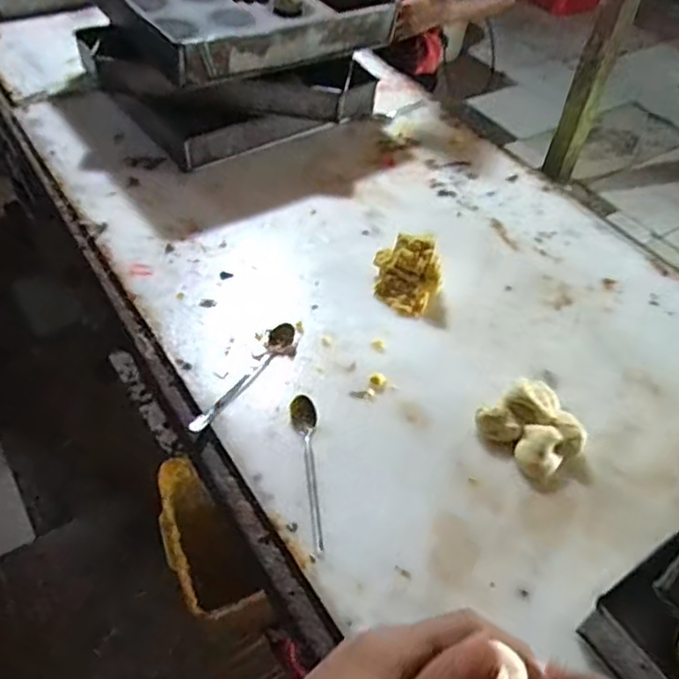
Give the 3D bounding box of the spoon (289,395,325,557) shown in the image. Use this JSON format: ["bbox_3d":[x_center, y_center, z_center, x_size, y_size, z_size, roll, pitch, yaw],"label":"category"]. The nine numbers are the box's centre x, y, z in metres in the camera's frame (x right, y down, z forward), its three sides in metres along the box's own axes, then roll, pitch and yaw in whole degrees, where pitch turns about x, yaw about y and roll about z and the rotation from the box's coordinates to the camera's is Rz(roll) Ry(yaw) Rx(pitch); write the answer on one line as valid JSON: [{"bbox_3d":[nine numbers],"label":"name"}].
[{"bbox_3d":[-0.032,0.140,0.694,0.028,0.010,0.185,-3,49,-8],"label":"spoon"}]

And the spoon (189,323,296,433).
[{"bbox_3d":[-0.110,0.044,0.772,0.032,0.011,0.186,25,51,16],"label":"spoon"}]

